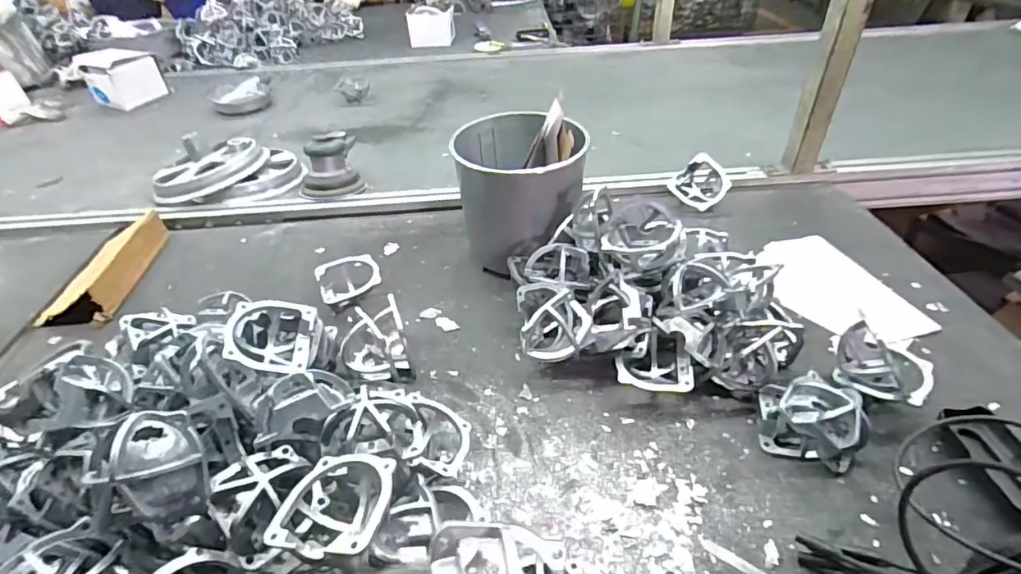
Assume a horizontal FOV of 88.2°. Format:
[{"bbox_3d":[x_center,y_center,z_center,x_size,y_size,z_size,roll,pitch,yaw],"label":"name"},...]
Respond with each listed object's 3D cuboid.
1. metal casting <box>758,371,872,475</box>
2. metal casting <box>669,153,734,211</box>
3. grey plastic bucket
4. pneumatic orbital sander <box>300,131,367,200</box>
[{"bbox_3d":[0.292,0.124,0.513,0.082,0.059,0.084,4,39,9],"label":"metal casting"},{"bbox_3d":[0.313,-0.170,0.866,0.074,0.060,0.079,-33,47,-32],"label":"metal casting"},{"bbox_3d":[0.014,-0.128,0.756,0.169,0.182,0.186,-10,39,-7],"label":"grey plastic bucket"},{"bbox_3d":[-0.326,-0.219,0.951,0.113,0.098,0.117,-16,40,-15],"label":"pneumatic orbital sander"}]

